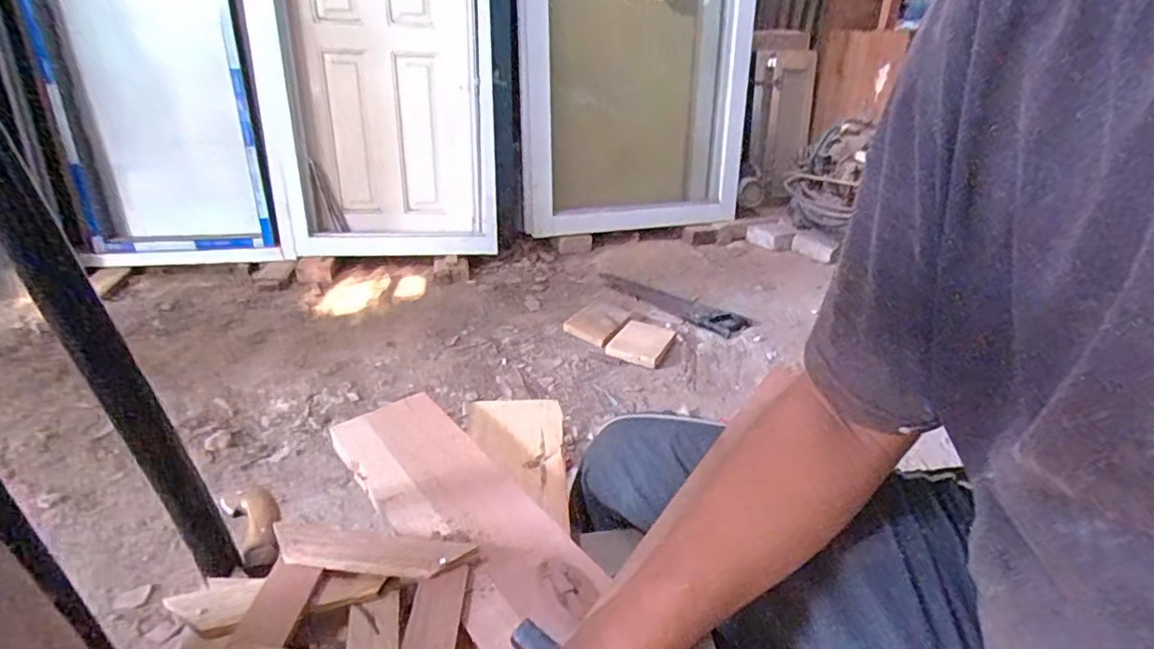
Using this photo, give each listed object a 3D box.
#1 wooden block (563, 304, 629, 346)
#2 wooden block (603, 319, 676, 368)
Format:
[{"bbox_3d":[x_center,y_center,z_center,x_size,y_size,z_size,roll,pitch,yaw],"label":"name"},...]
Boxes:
[{"bbox_3d":[0.067,-0.010,1.830,0.169,0.040,0.225,14,33,22],"label":"wooden block"},{"bbox_3d":[0.197,0.052,1.738,0.157,0.029,0.218,15,33,23],"label":"wooden block"}]

